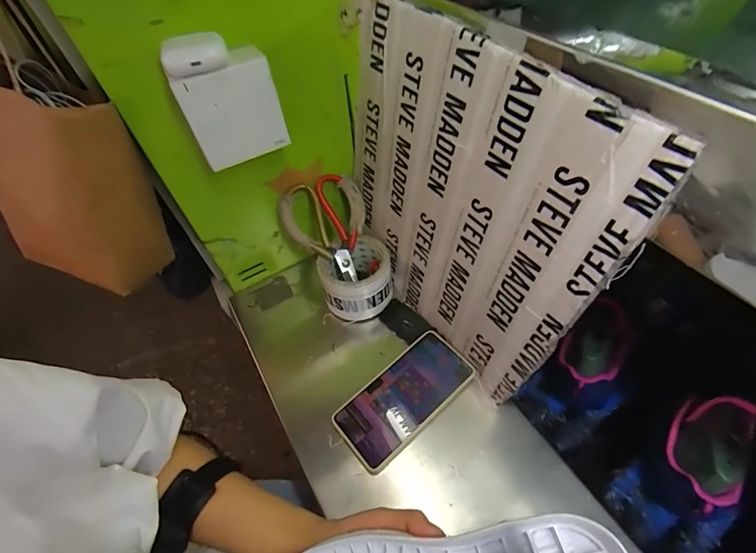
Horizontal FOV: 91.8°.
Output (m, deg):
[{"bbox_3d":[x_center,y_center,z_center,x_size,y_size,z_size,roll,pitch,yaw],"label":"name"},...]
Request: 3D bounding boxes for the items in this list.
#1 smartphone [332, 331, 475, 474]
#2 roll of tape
[{"bbox_3d":[0.032,0.139,0.429,0.164,0.018,0.078,-35,56,-22],"label":"smartphone"},{"bbox_3d":[-0.028,0.001,0.505,0.096,0.073,0.087,-14,51,-7],"label":"roll of tape"}]

